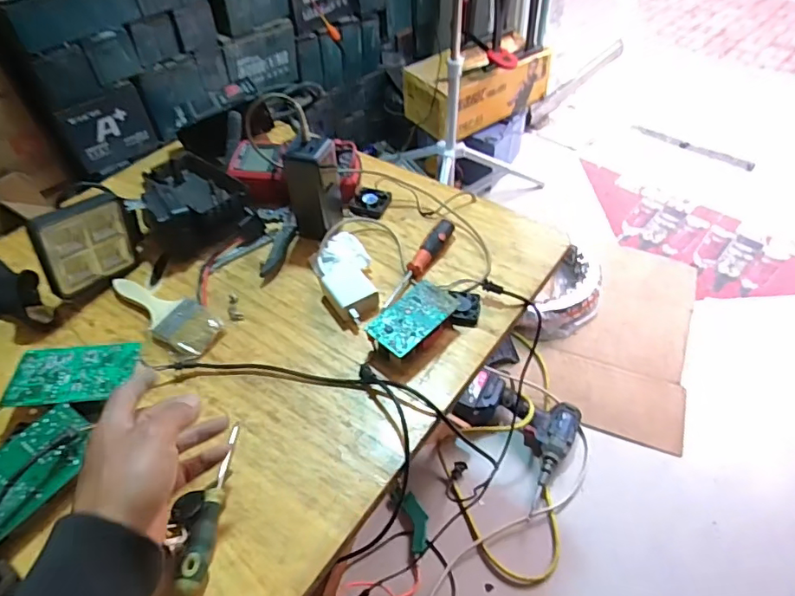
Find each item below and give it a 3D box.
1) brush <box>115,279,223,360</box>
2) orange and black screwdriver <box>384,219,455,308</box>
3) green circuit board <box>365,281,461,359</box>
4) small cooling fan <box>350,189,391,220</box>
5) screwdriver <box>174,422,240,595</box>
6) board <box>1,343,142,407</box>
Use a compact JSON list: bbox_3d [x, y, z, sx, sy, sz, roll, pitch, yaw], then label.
[{"bbox_3d":[-0.279,0.014,0.624,0.169,0.018,0.060,29,55,26],"label":"brush"},{"bbox_3d":[0.031,-0.045,0.661,0.022,0.026,0.158,22,53,22],"label":"orange and black screwdriver"},{"bbox_3d":[0.017,0.028,0.584,0.059,0.033,0.100,34,58,29],"label":"green circuit board"},{"bbox_3d":[-0.039,-0.137,0.754,0.049,0.013,0.053,19,52,20],"label":"small cooling fan"},{"bbox_3d":[-0.168,0.178,0.465,0.023,0.033,0.154,-2,48,2],"label":"screwdriver"},{"bbox_3d":[-0.334,0.078,0.539,0.119,0.004,0.072,-2,48,-3],"label":"board"}]

